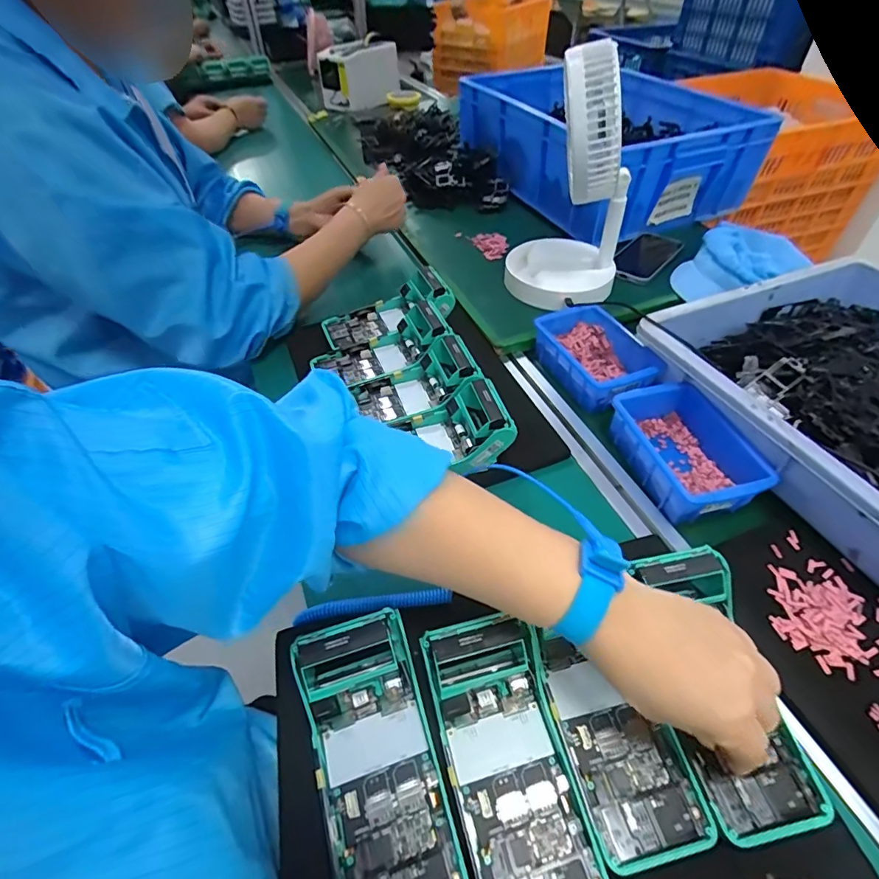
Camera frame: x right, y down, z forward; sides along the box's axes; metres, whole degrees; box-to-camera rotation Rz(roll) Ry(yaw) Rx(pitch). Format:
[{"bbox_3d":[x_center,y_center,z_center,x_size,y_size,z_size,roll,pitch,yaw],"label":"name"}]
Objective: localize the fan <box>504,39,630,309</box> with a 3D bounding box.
[{"bbox_3d":[0.173,-0.326,0.619,0.154,0.290,0.158,11,49,13],"label":"fan"}]

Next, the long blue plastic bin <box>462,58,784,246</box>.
[{"bbox_3d":[0.293,-0.568,0.879,0.382,0.133,0.467,-19,50,-14],"label":"long blue plastic bin"}]

